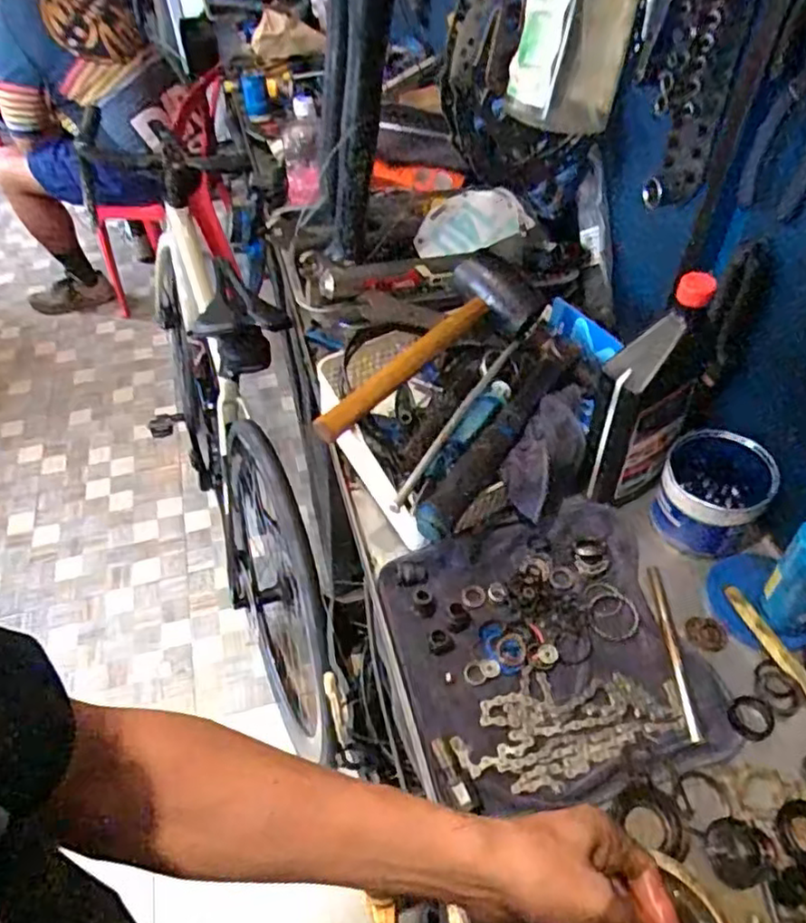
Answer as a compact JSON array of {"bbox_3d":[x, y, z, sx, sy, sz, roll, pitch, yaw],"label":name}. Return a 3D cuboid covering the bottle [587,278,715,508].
[{"bbox_3d":[0.236,-0.058,0.656,0.099,0.245,0.051,-21,51,-16],"label":"bottle"}]

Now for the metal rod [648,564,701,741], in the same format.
[{"bbox_3d":[0.259,0.179,0.640,0.011,0.004,0.176,1,48,3],"label":"metal rod"}]

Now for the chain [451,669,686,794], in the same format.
[{"bbox_3d":[0.143,0.220,0.575,0.195,0.013,0.090,-20,50,-15],"label":"chain"}]

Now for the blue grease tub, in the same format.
[{"bbox_3d":[0.320,0.035,0.689,0.100,0.091,0.099,21,52,20],"label":"blue grease tub"}]

